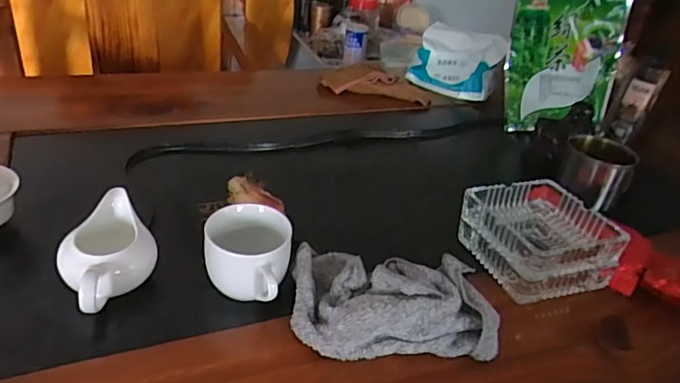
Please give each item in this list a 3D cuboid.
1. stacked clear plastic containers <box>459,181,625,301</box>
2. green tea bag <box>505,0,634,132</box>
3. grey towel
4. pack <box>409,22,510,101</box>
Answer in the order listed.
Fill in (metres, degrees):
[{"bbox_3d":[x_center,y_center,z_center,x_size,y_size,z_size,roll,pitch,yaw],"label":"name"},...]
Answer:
[{"bbox_3d":[0.204,0.053,0.546,0.117,0.077,0.119,-6,35,-22],"label":"stacked clear plastic containers"},{"bbox_3d":[0.364,-0.221,0.834,0.171,0.248,0.058,6,19,9],"label":"green tea bag"},{"bbox_3d":[0.047,0.093,0.465,0.172,0.050,0.107,4,33,-7],"label":"grey towel"},{"bbox_3d":[0.213,-0.234,0.964,0.164,0.116,0.061,25,36,23],"label":"pack"}]

